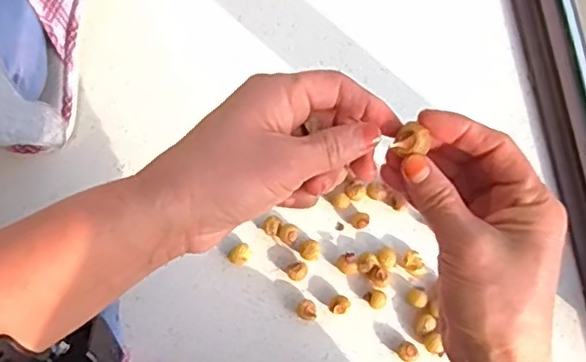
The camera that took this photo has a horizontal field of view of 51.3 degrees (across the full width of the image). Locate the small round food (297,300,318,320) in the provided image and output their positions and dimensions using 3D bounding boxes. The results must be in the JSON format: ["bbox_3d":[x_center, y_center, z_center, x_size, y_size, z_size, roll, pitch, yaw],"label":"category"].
[{"bbox_3d":[0.013,0.121,0.569,0.017,0.015,0.018,0,76,1],"label":"small round food"}]

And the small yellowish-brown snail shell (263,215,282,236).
[{"bbox_3d":[-0.020,0.043,0.588,0.016,0.011,0.018,31,78,8],"label":"small yellowish-brown snail shell"}]

